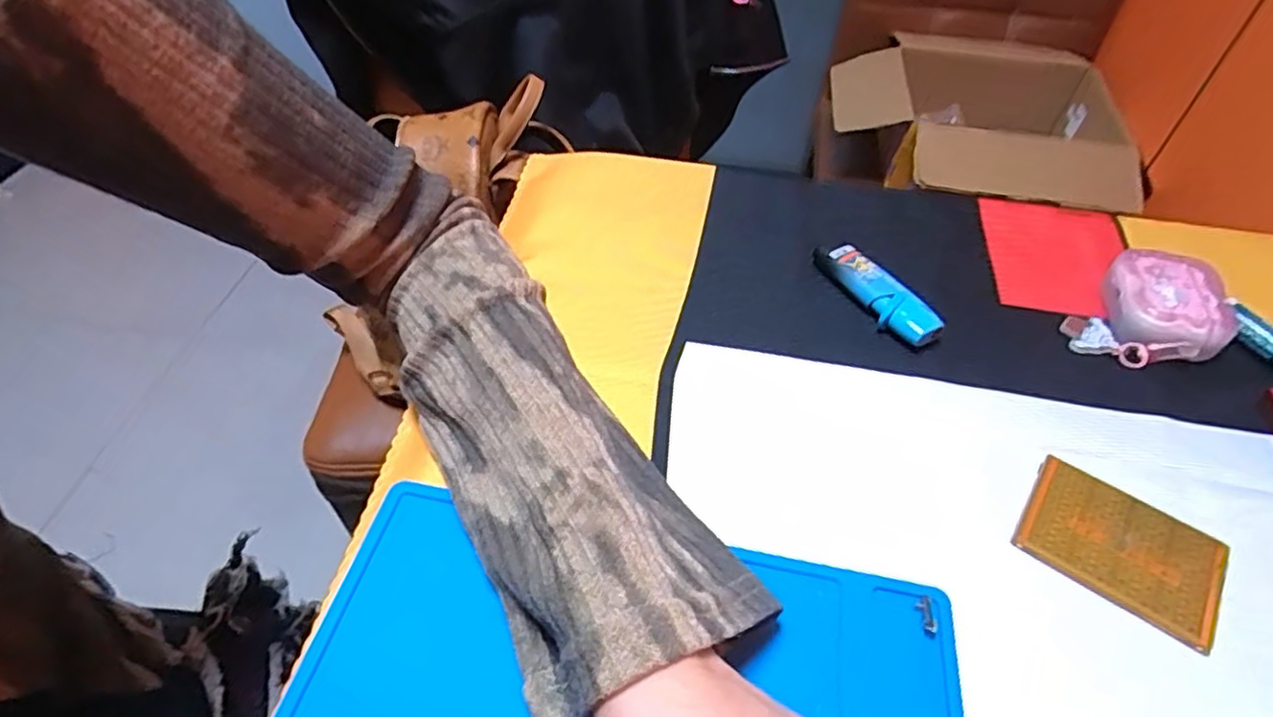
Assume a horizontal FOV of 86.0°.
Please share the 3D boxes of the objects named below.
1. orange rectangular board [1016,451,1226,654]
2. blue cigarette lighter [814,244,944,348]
[{"bbox_3d":[0.201,0.076,0.283,0.072,0.006,0.058,30,54,23],"label":"orange rectangular board"},{"bbox_3d":[0.131,-0.037,0.374,0.022,0.014,0.079,-22,52,-20],"label":"blue cigarette lighter"}]

